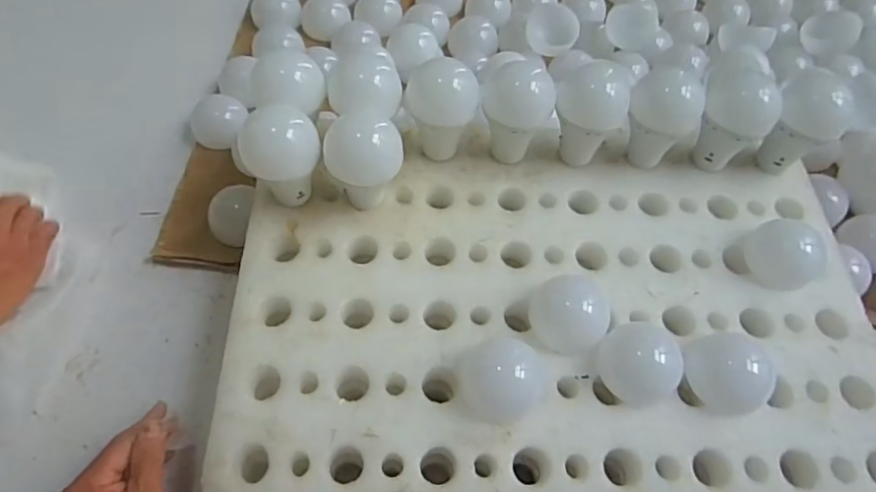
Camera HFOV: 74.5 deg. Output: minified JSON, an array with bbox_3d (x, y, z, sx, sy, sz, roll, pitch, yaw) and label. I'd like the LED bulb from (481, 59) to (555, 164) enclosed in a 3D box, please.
[{"bbox_3d":[0.072,-0.123,0.550,0.067,0.089,0.059,19,60,7],"label":"LED bulb"}]

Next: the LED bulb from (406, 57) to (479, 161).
[{"bbox_3d":[0.003,-0.127,0.550,0.066,0.089,0.060,6,59,0],"label":"LED bulb"}]

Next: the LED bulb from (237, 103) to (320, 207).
[{"bbox_3d":[-0.135,-0.072,0.508,0.062,0.094,0.055,-11,61,-10],"label":"LED bulb"}]

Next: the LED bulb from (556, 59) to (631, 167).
[{"bbox_3d":[0.143,-0.125,0.558,0.063,0.088,0.066,19,60,7],"label":"LED bulb"}]

